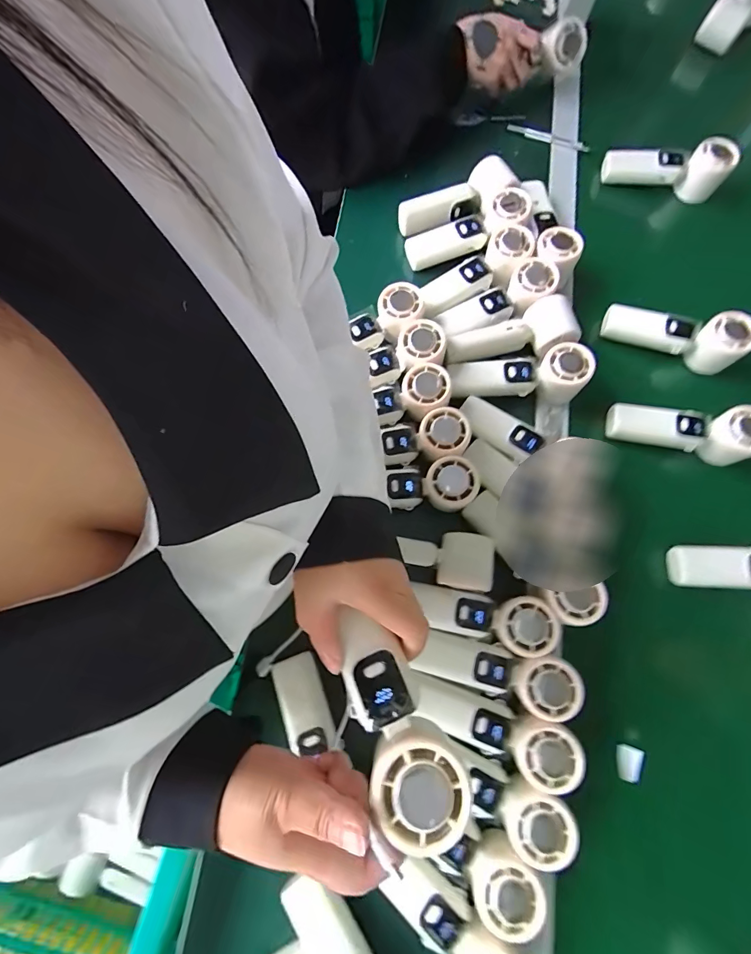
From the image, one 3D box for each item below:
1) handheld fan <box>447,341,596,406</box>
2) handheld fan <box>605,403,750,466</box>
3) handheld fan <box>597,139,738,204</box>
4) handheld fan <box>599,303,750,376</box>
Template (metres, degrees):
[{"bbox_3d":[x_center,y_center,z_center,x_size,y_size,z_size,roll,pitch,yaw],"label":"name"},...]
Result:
[{"bbox_3d":[0.176,-0.122,0.494,0.157,0.053,0.048,-2,76,11],"label":"handheld fan"},{"bbox_3d":[0.370,-0.056,0.482,0.166,0.045,0.053,9,75,15],"label":"handheld fan"},{"bbox_3d":[0.419,-0.452,0.576,0.160,0.060,0.048,13,76,2],"label":"handheld fan"},{"bbox_3d":[0.386,-0.186,0.517,0.168,0.053,0.058,19,76,16],"label":"handheld fan"}]

